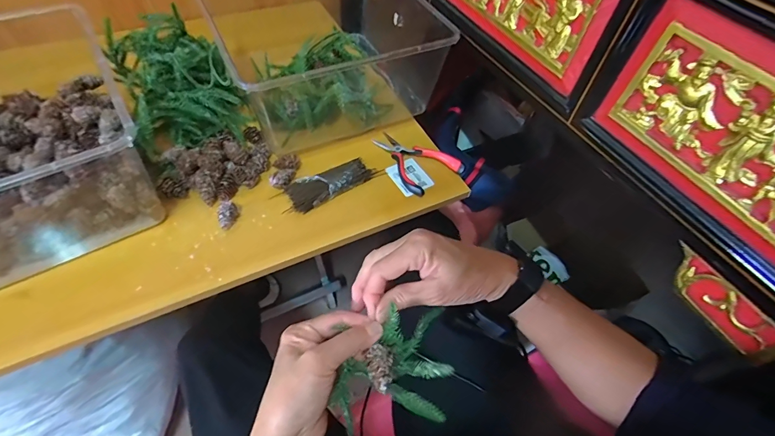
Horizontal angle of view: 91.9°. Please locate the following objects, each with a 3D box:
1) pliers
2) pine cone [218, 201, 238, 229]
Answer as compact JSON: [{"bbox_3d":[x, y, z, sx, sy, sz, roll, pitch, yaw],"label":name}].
[{"bbox_3d":[0.038,-0.092,0.552,0.081,0.022,0.127,-30,62,-23],"label":"pliers"},{"bbox_3d":[-0.200,-0.004,0.468,0.019,0.018,0.033,1,55,-4],"label":"pine cone"}]

